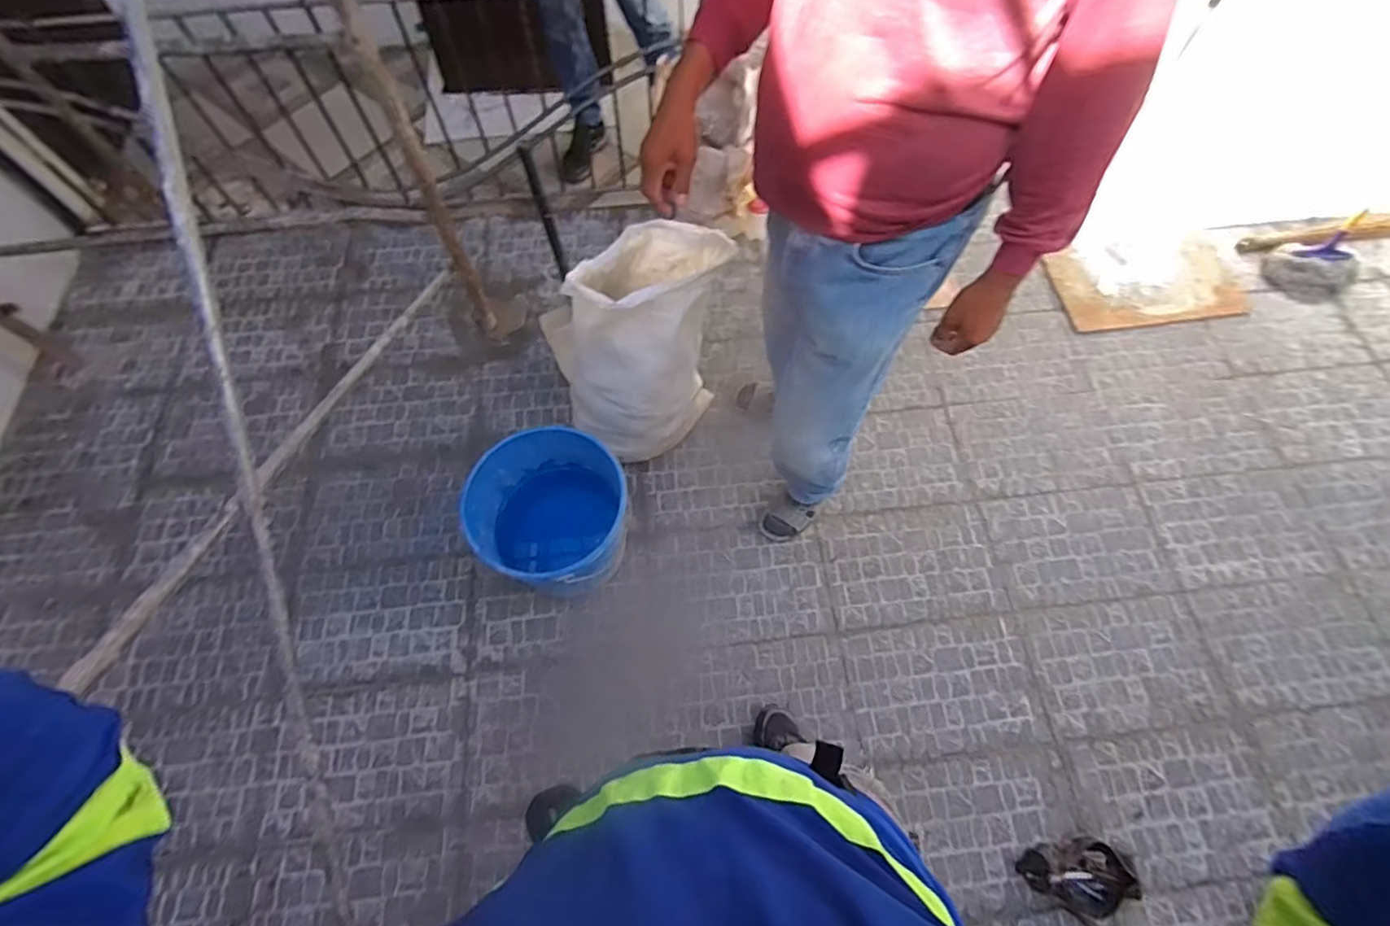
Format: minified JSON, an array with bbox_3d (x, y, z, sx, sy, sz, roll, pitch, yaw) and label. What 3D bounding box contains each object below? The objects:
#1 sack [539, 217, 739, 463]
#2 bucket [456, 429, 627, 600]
[{"bbox_3d":[-0.118,-0.262,1.449,0.278,0.574,0.361,27,69,12],"label":"sack"},{"bbox_3d":[-0.326,0.149,1.443,0.339,0.378,0.353,0,66,0],"label":"bucket"}]

